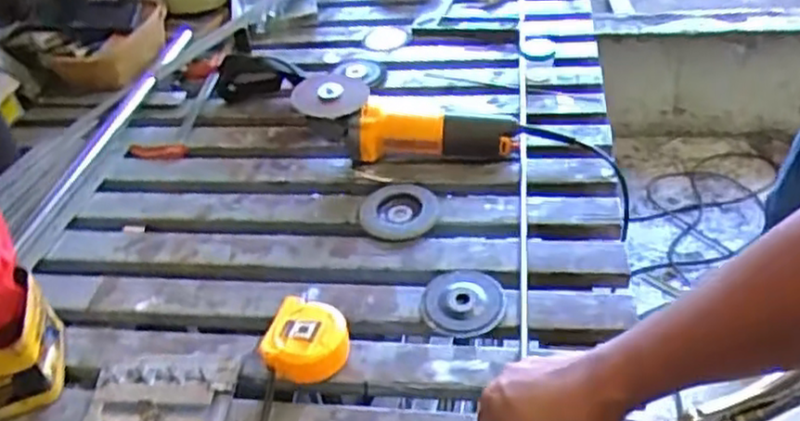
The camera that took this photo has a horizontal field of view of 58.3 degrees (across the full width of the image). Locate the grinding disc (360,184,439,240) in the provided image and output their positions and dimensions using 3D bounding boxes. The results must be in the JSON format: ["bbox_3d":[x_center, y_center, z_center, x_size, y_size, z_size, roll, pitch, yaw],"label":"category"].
[{"bbox_3d":[-0.001,-0.003,0.856,0.086,0.012,0.093,-4,41,3],"label":"grinding disc"}]

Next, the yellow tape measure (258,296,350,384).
[{"bbox_3d":[-0.090,0.128,0.709,0.082,0.041,0.080,8,43,16],"label":"yellow tape measure"}]

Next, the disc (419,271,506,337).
[{"bbox_3d":[0.065,0.094,0.751,0.083,0.010,0.084,-4,41,3],"label":"disc"}]

